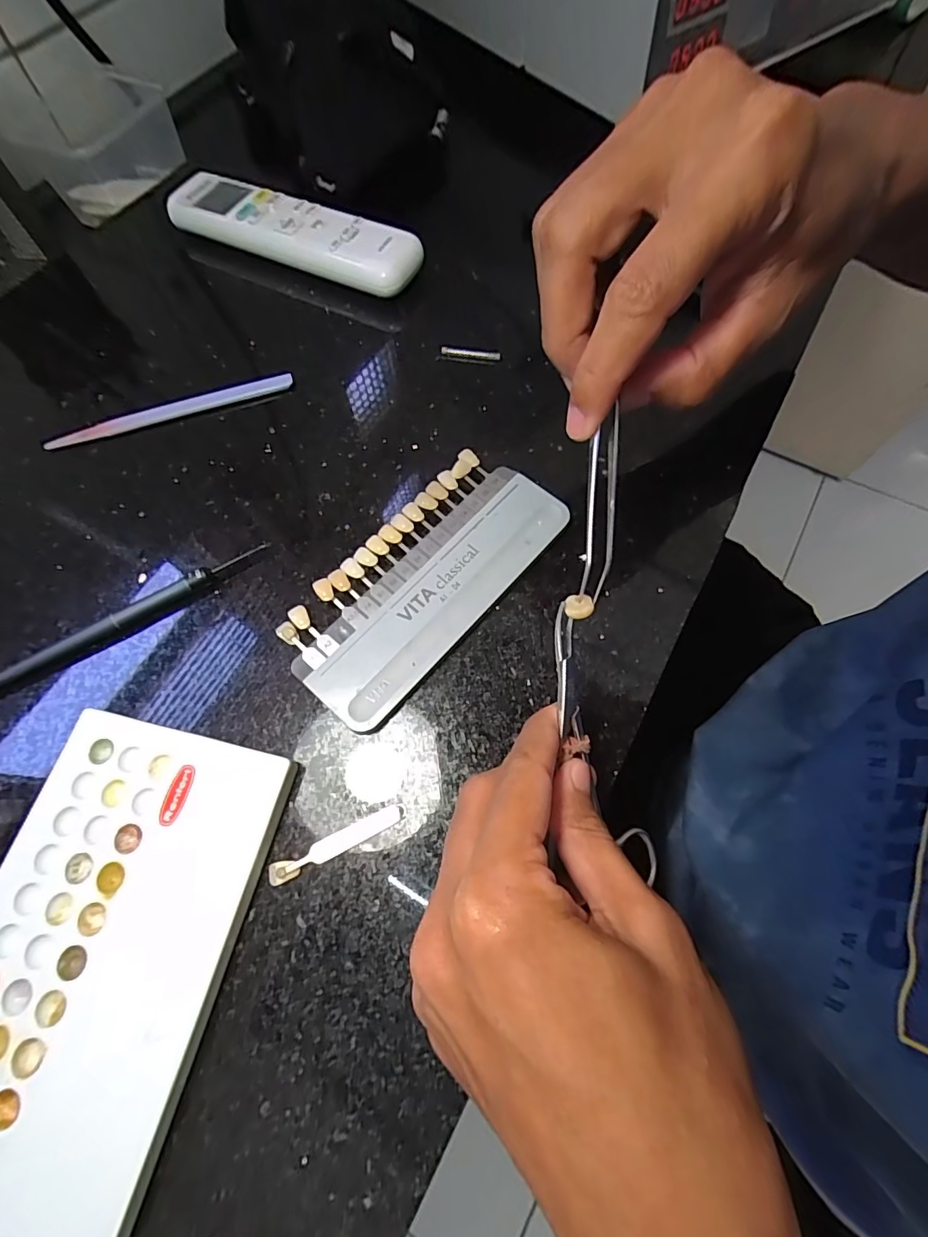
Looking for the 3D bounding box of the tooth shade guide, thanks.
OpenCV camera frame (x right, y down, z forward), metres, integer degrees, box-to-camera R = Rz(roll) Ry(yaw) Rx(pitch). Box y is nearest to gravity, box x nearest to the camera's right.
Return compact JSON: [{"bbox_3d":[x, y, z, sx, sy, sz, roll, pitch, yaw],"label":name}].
[{"bbox_3d":[-0.018,-0.020,0.237,0.066,0.010,0.145,39,74,16],"label":"tooth shade guide"}]

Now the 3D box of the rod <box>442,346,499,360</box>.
[{"bbox_3d":[0.004,-0.159,0.296,0.035,0.005,0.004,8,68,6],"label":"rod"}]

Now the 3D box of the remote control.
[{"bbox_3d":[-0.113,-0.255,0.328,0.180,0.025,0.040,25,70,12],"label":"remote control"}]

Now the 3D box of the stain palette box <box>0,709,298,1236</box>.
[{"bbox_3d":[-0.133,0.117,0.182,0.096,0.012,0.152,13,68,7],"label":"stain palette box"}]

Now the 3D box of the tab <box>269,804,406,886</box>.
[{"bbox_3d":[-0.050,0.089,0.196,0.055,0.005,0.008,-25,69,-8],"label":"tab"}]

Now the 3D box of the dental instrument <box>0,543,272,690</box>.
[{"bbox_3d":[-0.167,0.004,0.232,0.156,0.009,0.009,-32,70,-11],"label":"dental instrument"}]

